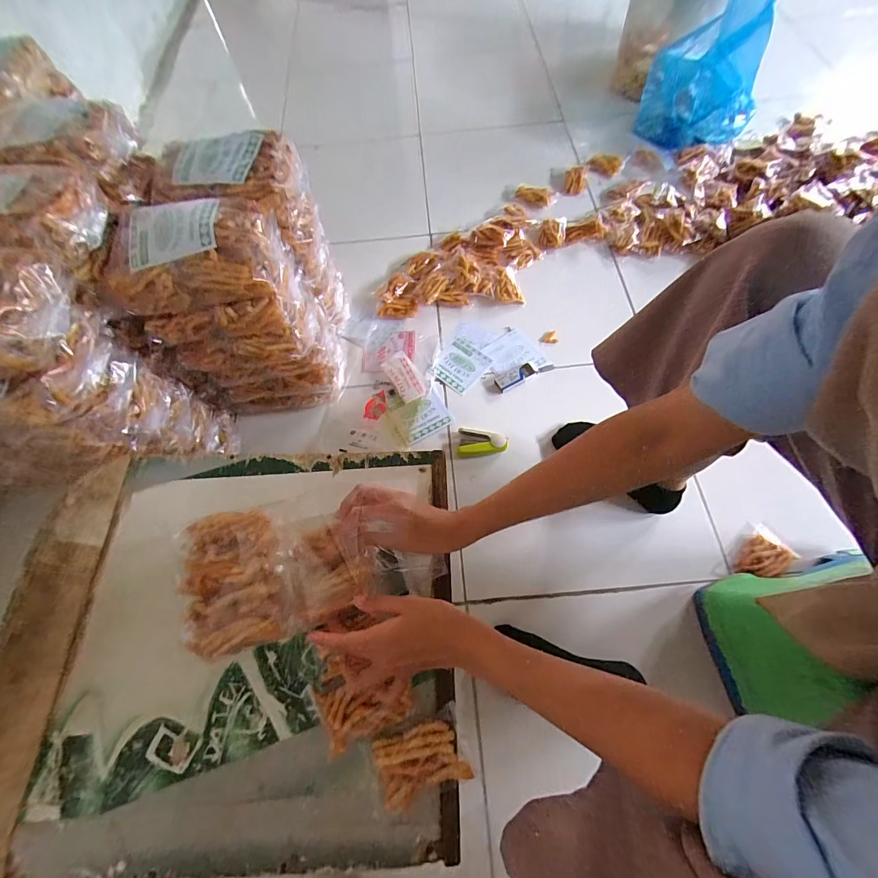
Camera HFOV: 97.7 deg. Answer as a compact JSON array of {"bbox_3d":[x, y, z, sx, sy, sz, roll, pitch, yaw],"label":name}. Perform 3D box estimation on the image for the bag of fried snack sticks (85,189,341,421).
[{"bbox_3d":[-0.296,-0.158,0.578,0.233,0.331,0.118,-10,66,-2],"label":"bag of fried snack sticks"}]

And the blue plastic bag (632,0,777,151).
[{"bbox_3d":[0.636,-0.865,0.883,0.247,0.215,0.304,28,71,14],"label":"blue plastic bag"}]

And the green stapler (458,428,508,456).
[{"bbox_3d":[0.074,0.007,0.654,0.082,0.018,0.051,4,66,5],"label":"green stapler"}]

